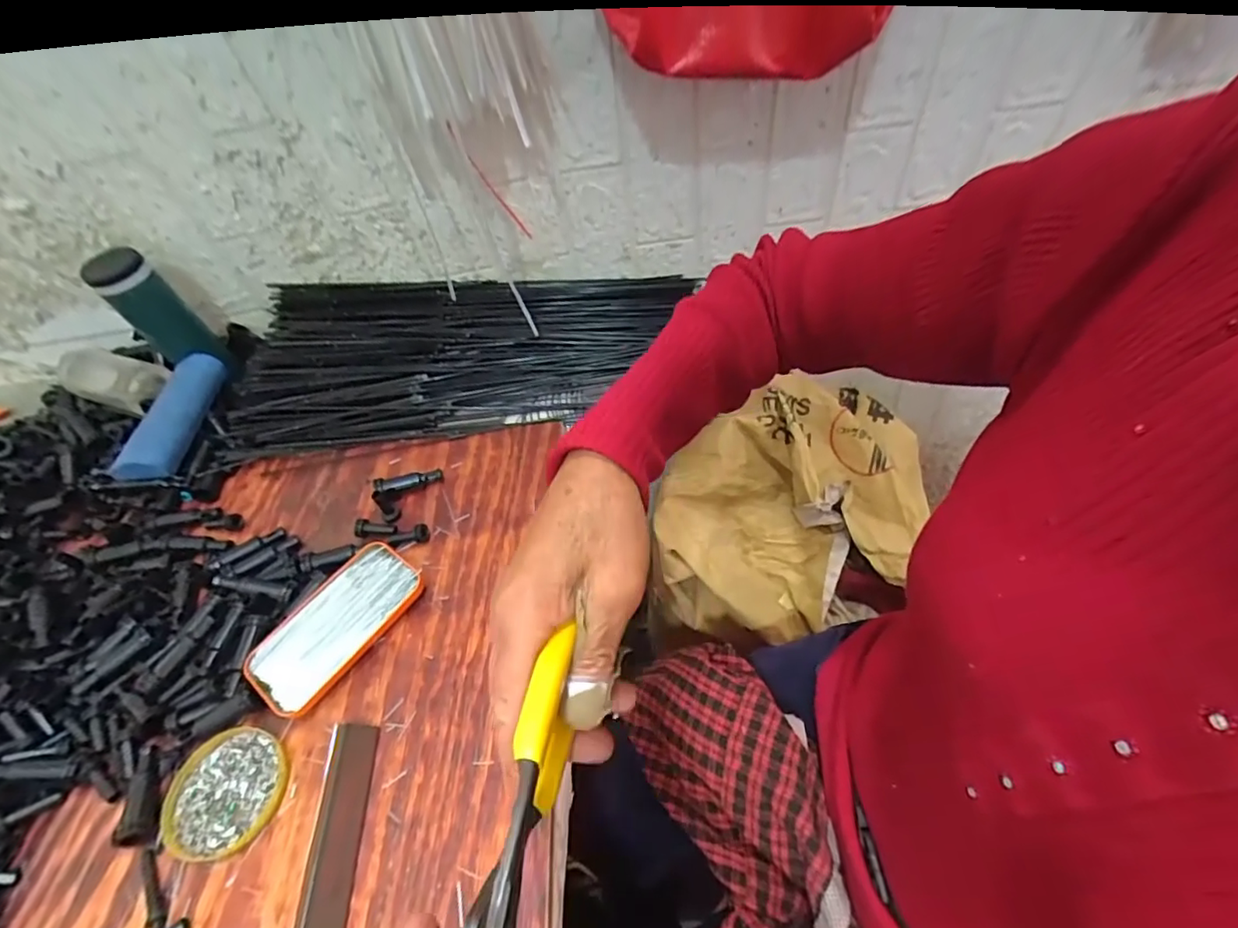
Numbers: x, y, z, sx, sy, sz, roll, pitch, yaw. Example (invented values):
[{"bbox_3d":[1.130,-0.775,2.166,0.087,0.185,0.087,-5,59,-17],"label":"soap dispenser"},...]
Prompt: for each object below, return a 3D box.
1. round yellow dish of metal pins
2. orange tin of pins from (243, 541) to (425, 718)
[{"bbox_3d":[-0.292,0.241,0.409,0.086,0.007,0.082,-5,51,6],"label":"round yellow dish of metal pins"},{"bbox_3d":[-0.241,0.134,0.469,0.076,0.014,0.142,28,61,28],"label":"orange tin of pins"}]

